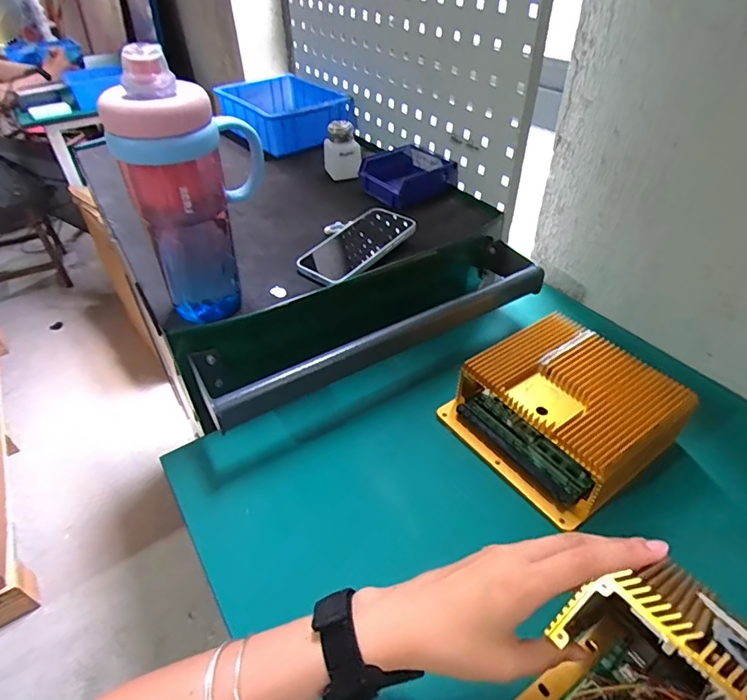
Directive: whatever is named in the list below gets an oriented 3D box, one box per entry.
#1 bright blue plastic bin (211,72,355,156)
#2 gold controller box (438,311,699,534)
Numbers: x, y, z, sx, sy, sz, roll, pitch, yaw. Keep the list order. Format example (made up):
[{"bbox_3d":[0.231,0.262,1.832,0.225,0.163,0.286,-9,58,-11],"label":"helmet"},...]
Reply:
[{"bbox_3d":[-0.174,-0.464,0.968,0.202,0.084,0.244,-22,45,-21],"label":"bright blue plastic bin"},{"bbox_3d":[0.202,0.062,0.524,0.180,0.074,0.182,-25,47,-24],"label":"gold controller box"}]

